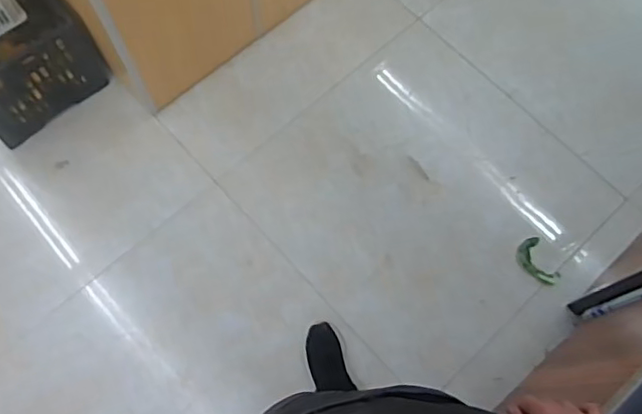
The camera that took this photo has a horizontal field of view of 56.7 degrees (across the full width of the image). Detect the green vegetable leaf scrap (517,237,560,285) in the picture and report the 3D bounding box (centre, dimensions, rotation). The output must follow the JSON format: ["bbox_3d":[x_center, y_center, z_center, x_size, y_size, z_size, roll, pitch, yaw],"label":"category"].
[{"bbox_3d":[0.559,0.147,1.542,0.076,0.014,0.130,-23,72,-8],"label":"green vegetable leaf scrap"}]

